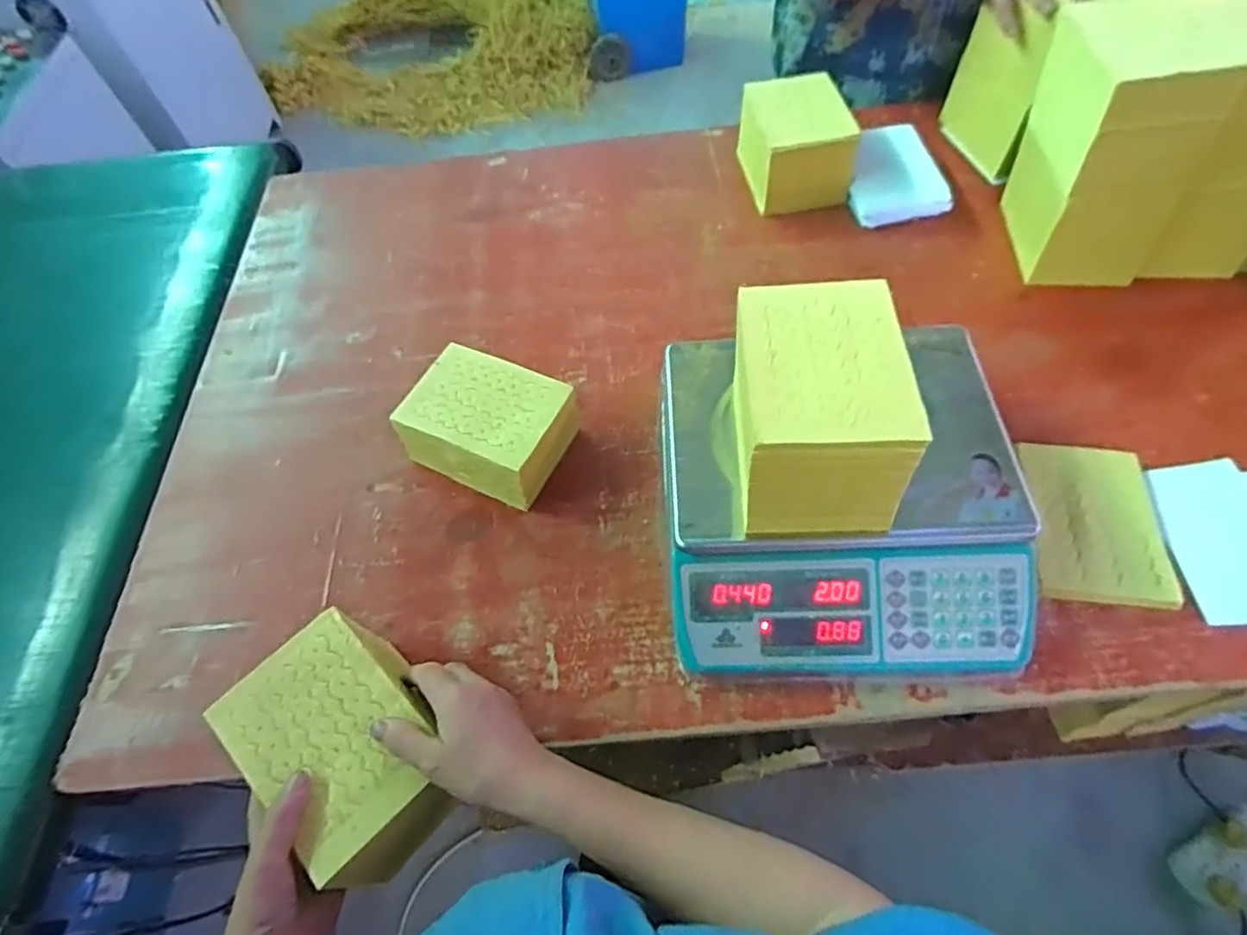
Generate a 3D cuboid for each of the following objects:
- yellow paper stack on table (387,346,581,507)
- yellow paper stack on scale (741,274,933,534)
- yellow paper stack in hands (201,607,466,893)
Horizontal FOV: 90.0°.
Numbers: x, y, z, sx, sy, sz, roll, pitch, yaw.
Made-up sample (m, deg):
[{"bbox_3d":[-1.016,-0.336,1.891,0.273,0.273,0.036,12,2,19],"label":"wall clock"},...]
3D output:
[{"bbox_3d":[-0.145,-0.047,0.678,0.158,0.084,0.126,23,64,17],"label":"yellow paper stack on table"},{"bbox_3d":[0.157,-0.050,0.513,0.120,0.105,0.180,-1,60,4],"label":"yellow paper stack on scale"},{"bbox_3d":[-0.211,0.217,0.495,0.120,0.087,0.164,-42,65,-18],"label":"yellow paper stack in hands"}]

